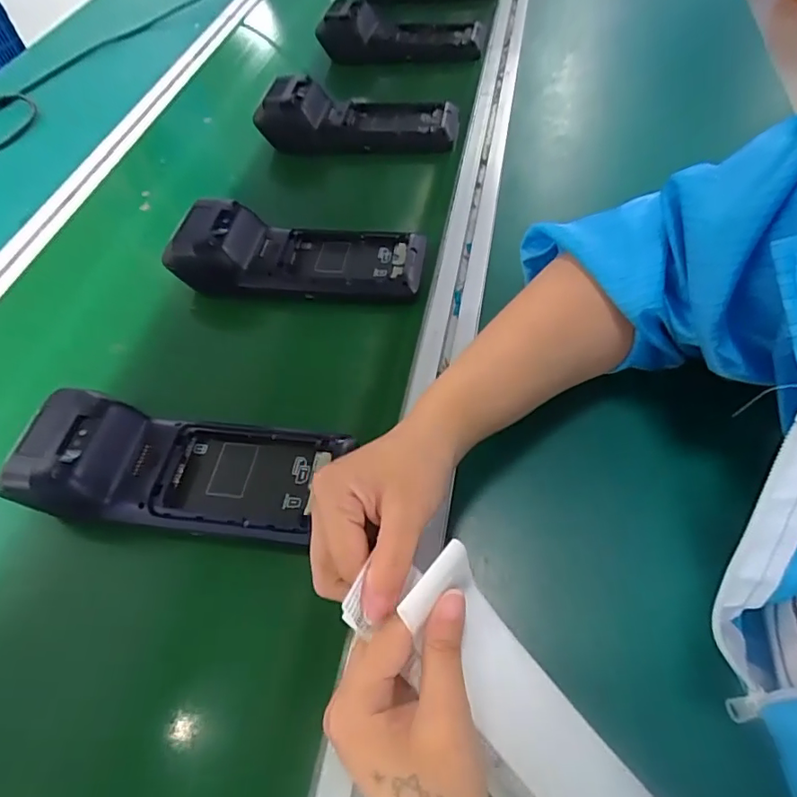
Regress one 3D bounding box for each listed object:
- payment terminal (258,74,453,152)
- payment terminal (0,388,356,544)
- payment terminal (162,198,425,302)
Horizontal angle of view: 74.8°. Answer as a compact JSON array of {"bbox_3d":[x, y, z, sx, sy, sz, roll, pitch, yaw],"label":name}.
[{"bbox_3d":[-0.044,-0.325,0.589,0.215,0.057,0.070,2,56,5],"label":"payment terminal"},{"bbox_3d":[-0.139,0.041,0.342,0.206,0.050,0.085,4,56,6],"label":"payment terminal"},{"bbox_3d":[-0.088,-0.134,0.463,0.220,0.050,0.080,4,56,7],"label":"payment terminal"}]

